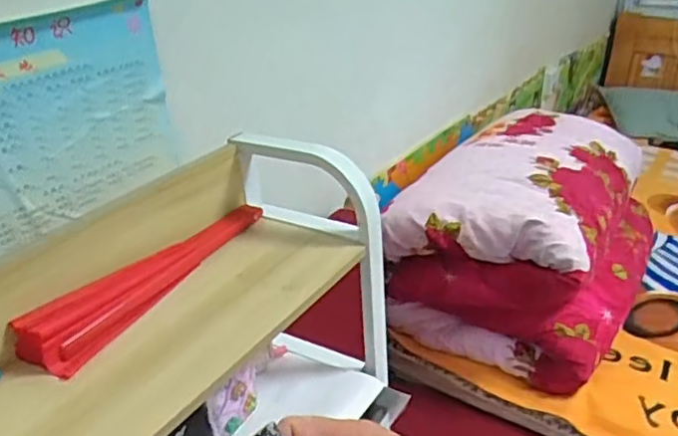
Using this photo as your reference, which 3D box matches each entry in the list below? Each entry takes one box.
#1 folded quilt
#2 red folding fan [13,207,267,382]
[{"bbox_3d":[0.453,0.016,1.504,0.478,0.367,0.654,15,32,28],"label":"folded quilt"},{"bbox_3d":[-0.191,0.048,0.698,0.062,0.040,0.336,13,32,25],"label":"red folding fan"}]

